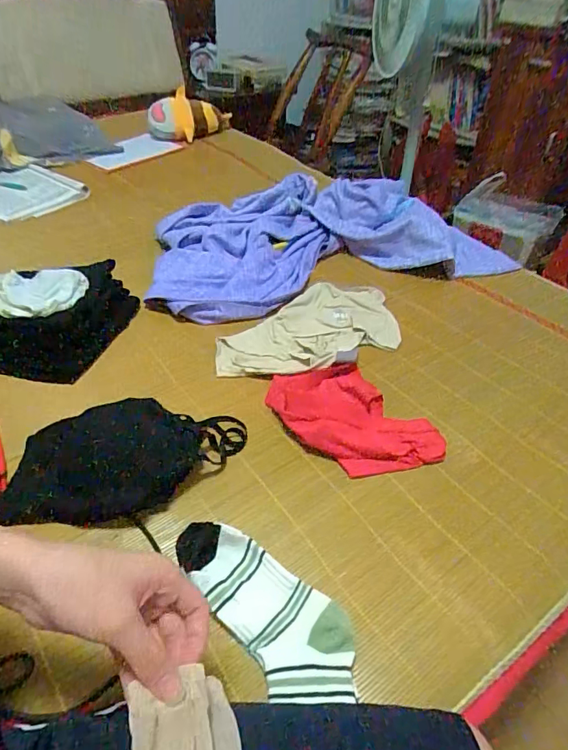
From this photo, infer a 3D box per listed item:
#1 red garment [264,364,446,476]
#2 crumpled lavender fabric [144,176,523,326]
[{"bbox_3d":[0.085,0.056,0.628,0.144,0.029,0.226,-29,50,-29],"label":"red garment"},{"bbox_3d":[0.056,-0.310,0.993,0.694,0.087,0.433,-13,44,-15],"label":"crumpled lavender fabric"}]

